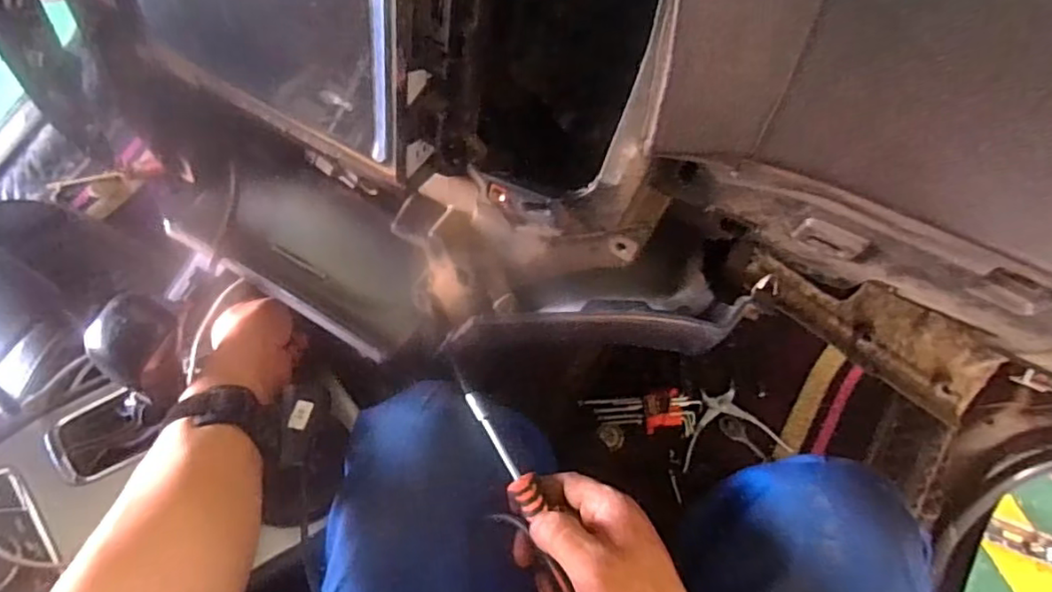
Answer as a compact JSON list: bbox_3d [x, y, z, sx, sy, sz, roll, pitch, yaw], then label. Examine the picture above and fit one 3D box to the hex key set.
[{"bbox_3d":[0.165,0.163,0.871,0.167,0.016,0.059,4,75,0],"label":"hex key set"}]

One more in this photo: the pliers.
[{"bbox_3d":[0.290,0.183,0.878,0.154,0.013,0.108,-11,75,-3],"label":"pliers"}]

